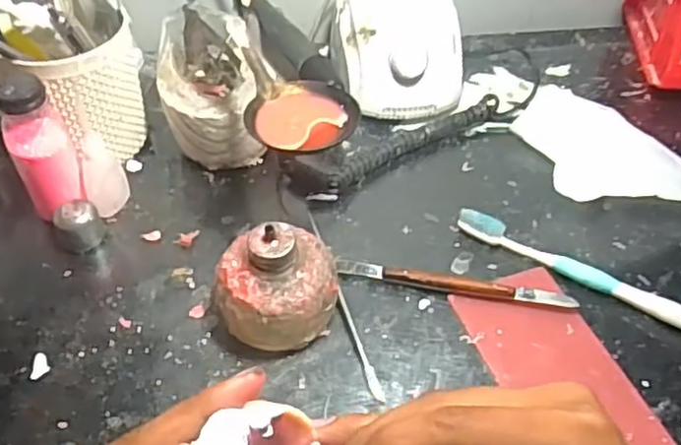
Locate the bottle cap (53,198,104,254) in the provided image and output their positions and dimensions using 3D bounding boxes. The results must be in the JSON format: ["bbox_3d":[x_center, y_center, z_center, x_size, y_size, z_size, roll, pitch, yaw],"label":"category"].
[{"bbox_3d":[-0.188,0.002,0.480,0.032,0.030,0.027,-24,53,-21],"label":"bottle cap"}]

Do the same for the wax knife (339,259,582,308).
[{"bbox_3d":[0.077,0.043,0.457,0.159,0.014,0.017,11,49,8],"label":"wax knife"}]

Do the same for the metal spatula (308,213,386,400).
[{"bbox_3d":[0.000,0.050,0.454,0.007,0.008,0.151,-13,50,-13],"label":"metal spatula"}]

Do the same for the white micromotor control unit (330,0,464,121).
[{"bbox_3d":[0.048,-0.158,0.596,0.107,0.077,0.137,-4,48,-5],"label":"white micromotor control unit"}]

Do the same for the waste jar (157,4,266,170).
[{"bbox_3d":[-0.096,-0.100,0.519,0.081,0.112,0.076,-8,49,-8],"label":"waste jar"}]

